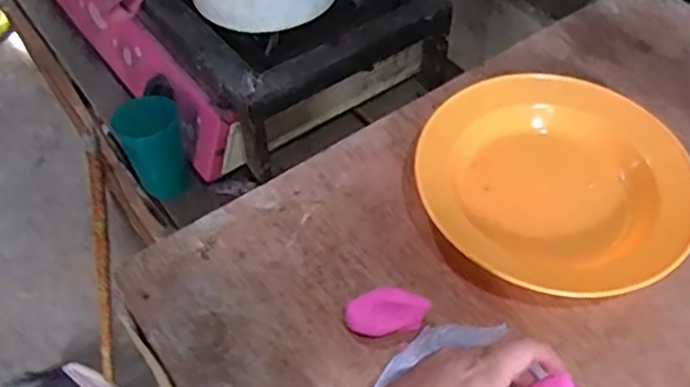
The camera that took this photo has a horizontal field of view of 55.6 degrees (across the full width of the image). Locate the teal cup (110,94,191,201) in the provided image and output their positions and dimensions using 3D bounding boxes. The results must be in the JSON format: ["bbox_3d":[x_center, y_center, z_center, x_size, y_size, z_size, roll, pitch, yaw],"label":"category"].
[{"bbox_3d":[-0.236,-0.057,0.817,0.070,0.117,0.066,-1,51,1],"label":"teal cup"}]

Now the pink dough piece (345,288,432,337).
[{"bbox_3d":[0.030,0.087,0.478,0.058,0.028,0.027,-9,53,-6],"label":"pink dough piece"}]

